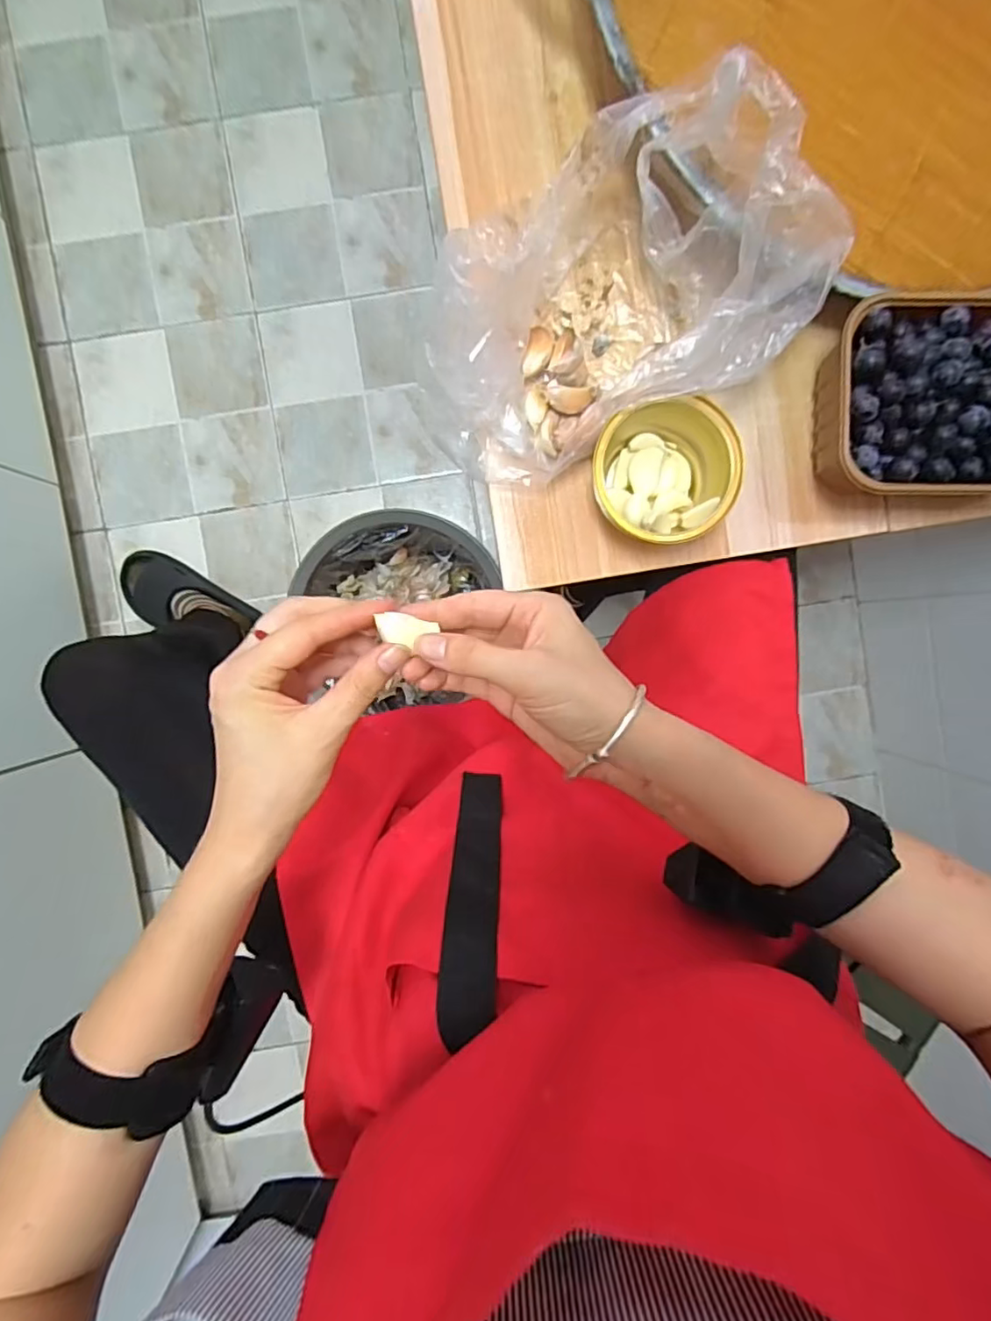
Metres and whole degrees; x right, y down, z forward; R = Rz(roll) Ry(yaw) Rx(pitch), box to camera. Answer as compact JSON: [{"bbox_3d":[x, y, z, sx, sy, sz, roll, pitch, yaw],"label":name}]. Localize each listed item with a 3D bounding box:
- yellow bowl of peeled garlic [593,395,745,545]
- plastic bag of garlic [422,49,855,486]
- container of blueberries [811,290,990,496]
[{"bbox_3d":[0.119,-0.131,0.418,0.090,0.056,0.095,0,93,-1],"label":"yellow bowl of peeled garlic"},{"bbox_3d":[0.066,-0.216,0.373,0.233,0.133,0.168,-41,93,1],"label":"plastic bag of garlic"},{"bbox_3d":[0.316,-0.181,0.406,0.176,0.063,0.132,-3,93,-1],"label":"container of blueberries"}]

